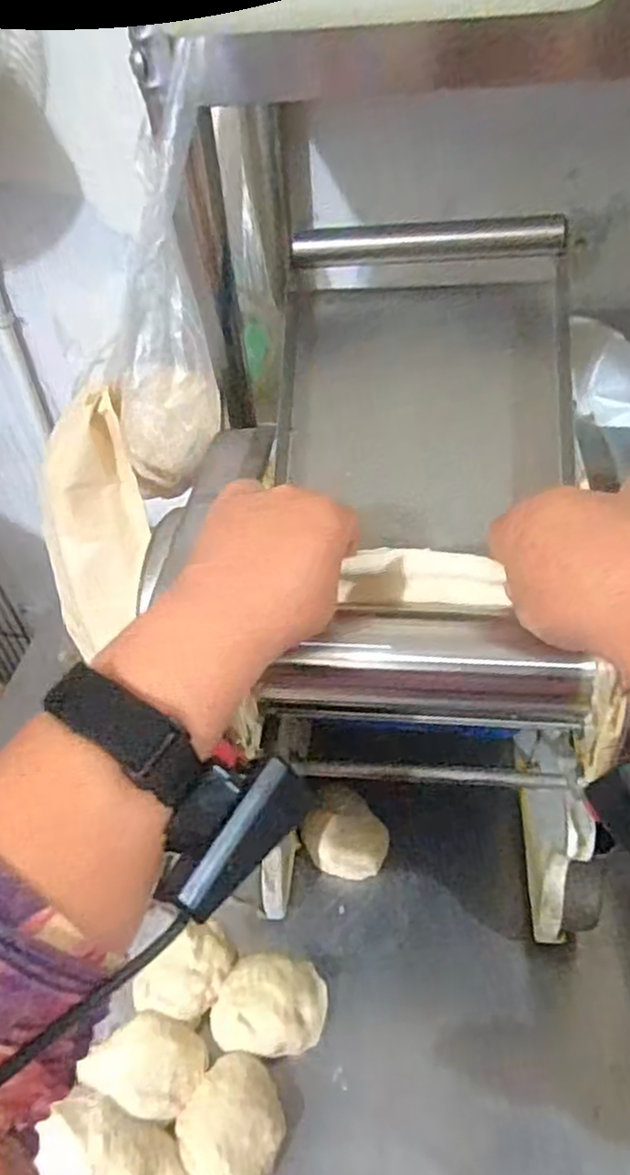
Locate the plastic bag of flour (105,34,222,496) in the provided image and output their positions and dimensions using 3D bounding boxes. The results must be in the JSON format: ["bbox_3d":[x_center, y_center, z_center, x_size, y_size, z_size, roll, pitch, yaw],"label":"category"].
[{"bbox_3d":[-0.094,-0.180,0.441,0.052,0.254,0.065,13,24,18],"label":"plastic bag of flour"}]

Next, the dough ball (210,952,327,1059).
[{"bbox_3d":[-0.034,0.317,0.532,0.087,0.036,0.070,-8,45,-3],"label":"dough ball"}]

